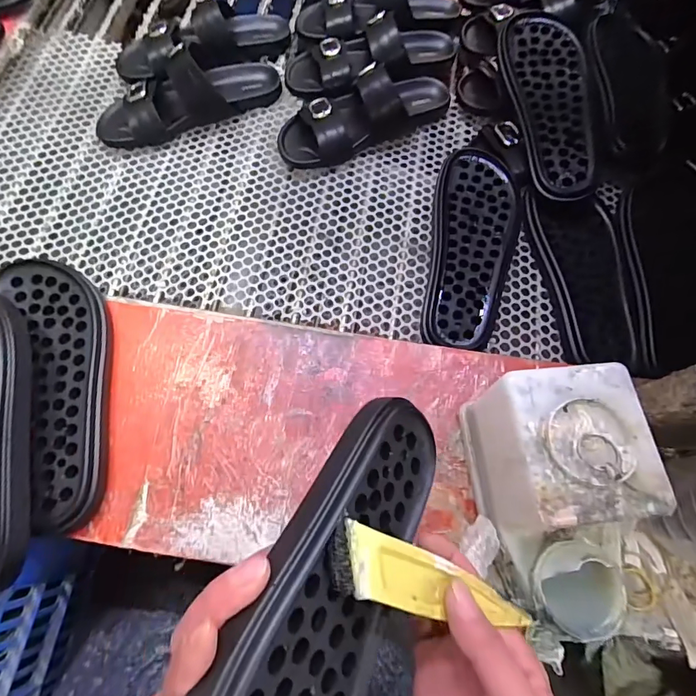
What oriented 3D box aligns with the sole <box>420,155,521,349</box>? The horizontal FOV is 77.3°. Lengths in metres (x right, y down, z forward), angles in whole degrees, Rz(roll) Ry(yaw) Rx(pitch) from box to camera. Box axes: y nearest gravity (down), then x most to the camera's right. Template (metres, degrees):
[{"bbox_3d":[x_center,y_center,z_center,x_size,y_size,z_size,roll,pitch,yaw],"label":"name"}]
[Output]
[{"bbox_3d":[0.151,-0.123,0.526,0.100,0.025,0.259,9,70,2],"label":"sole"}]

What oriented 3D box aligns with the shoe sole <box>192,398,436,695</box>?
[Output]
[{"bbox_3d":[-0.012,0.135,0.231,0.024,0.107,0.256,-9,43,40],"label":"shoe sole"}]

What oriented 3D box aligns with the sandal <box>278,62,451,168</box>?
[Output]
[{"bbox_3d":[0.025,-0.319,0.583,0.248,0.081,0.084,-24,72,-10],"label":"sandal"}]

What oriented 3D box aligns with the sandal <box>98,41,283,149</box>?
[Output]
[{"bbox_3d":[-0.226,-0.357,0.593,0.258,0.067,0.106,-22,72,-10],"label":"sandal"}]

